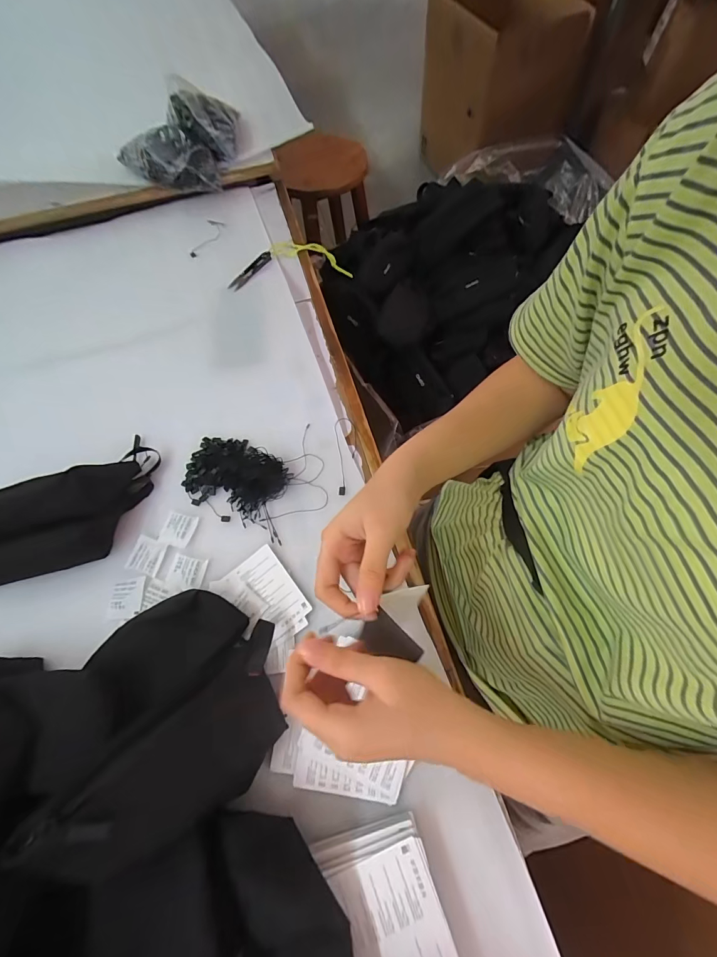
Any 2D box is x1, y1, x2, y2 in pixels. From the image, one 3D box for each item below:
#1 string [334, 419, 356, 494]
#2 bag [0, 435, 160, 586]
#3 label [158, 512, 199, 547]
[{"bbox_3d":[-0.013,-0.029,0.471,0.028,0.008,0.105,-1,66,-9],"label":"string"},{"bbox_3d":[-0.344,0.042,0.420,0.217,0.071,0.110,-24,66,-8],"label":"bag"},{"bbox_3d":[-0.209,0.059,0.440,0.038,0.005,0.037,10,66,8],"label":"label"}]

